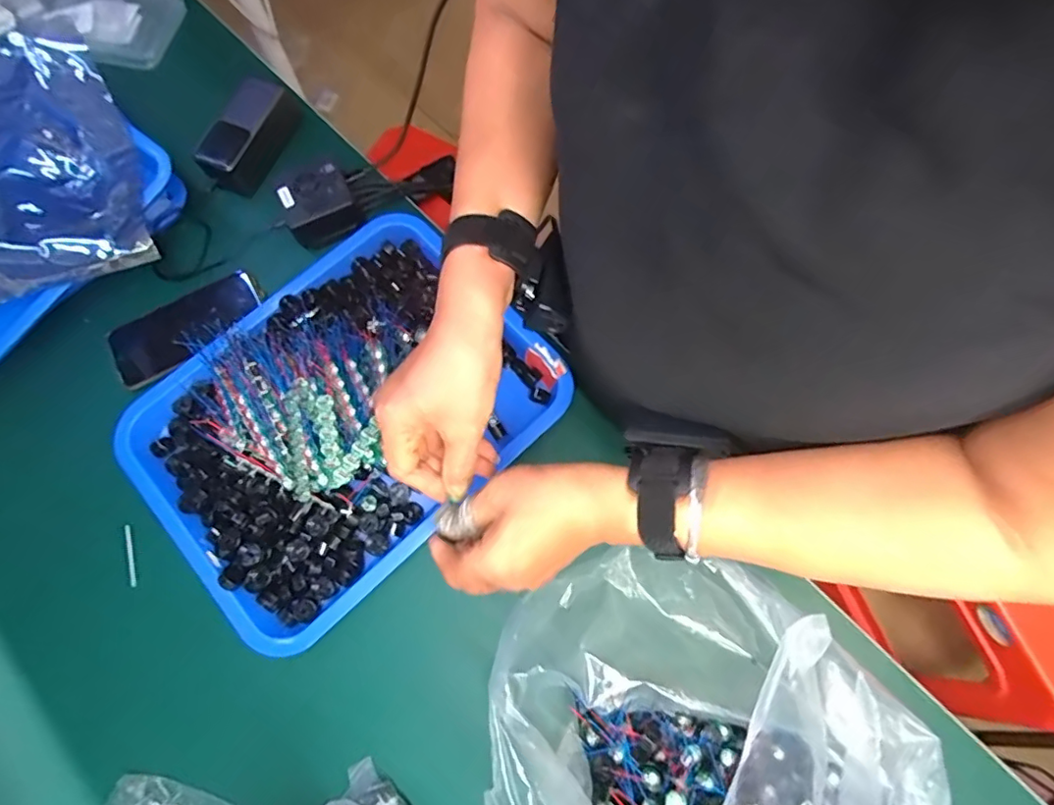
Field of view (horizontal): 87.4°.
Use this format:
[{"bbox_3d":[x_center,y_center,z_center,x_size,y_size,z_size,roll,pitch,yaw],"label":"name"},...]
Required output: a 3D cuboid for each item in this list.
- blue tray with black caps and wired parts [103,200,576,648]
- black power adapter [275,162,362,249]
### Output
[{"bbox_3d":[-0.180,0.004,0.527,0.370,0.079,0.294,-44,77,-11],"label":"blue tray with black caps and wired parts"},{"bbox_3d":[-0.234,-0.217,0.619,0.080,0.053,0.053,-31,75,-8],"label":"black power adapter"}]

